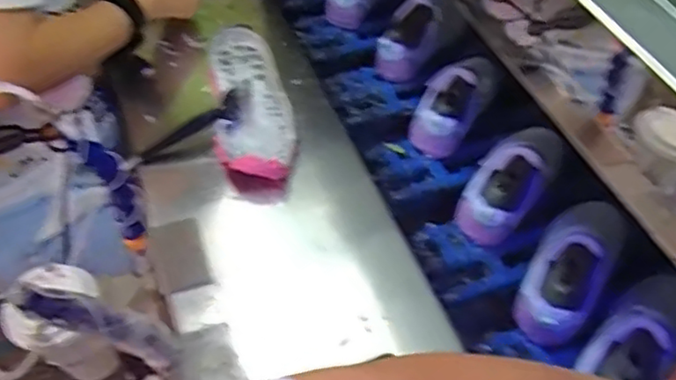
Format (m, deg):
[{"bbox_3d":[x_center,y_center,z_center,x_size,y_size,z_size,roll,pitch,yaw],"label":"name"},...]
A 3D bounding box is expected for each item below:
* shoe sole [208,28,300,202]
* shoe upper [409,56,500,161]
[{"bbox_3d":[-0.109,-0.111,0.811,0.100,0.060,0.289,-7,51,-5],"label":"shoe sole"},{"bbox_3d":[0.138,-0.099,0.816,0.075,0.076,0.121,31,57,24],"label":"shoe upper"}]

